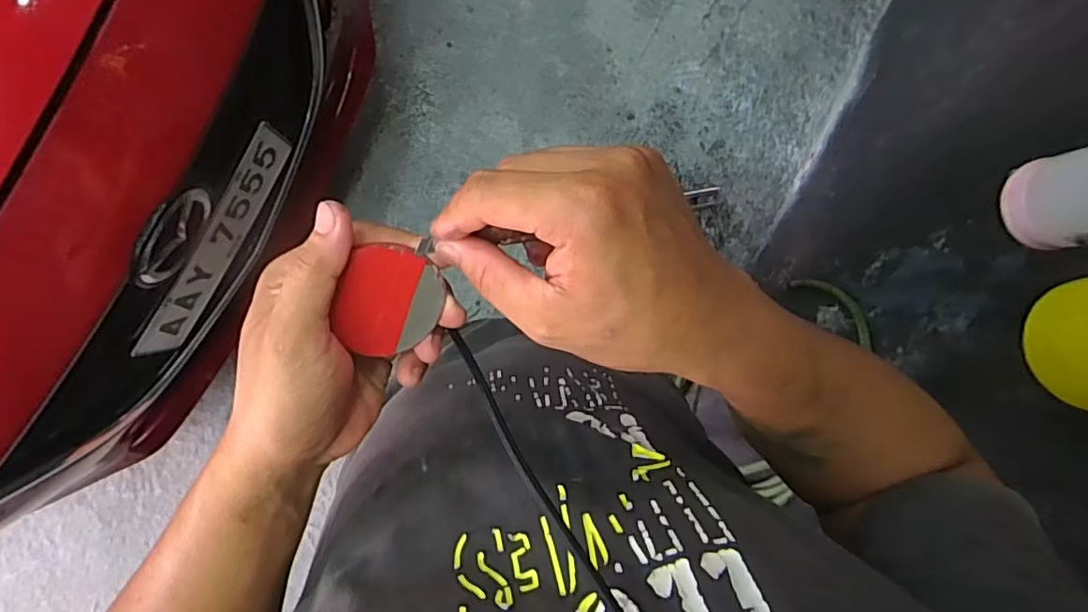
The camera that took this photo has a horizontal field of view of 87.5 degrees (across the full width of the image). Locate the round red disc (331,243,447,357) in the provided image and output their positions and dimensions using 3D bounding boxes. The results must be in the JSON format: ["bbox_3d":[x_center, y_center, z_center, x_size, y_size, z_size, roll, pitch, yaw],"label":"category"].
[{"bbox_3d":[-0.074,-0.003,0.274,0.046,0.007,0.051,25,102,-34],"label":"round red disc"}]

